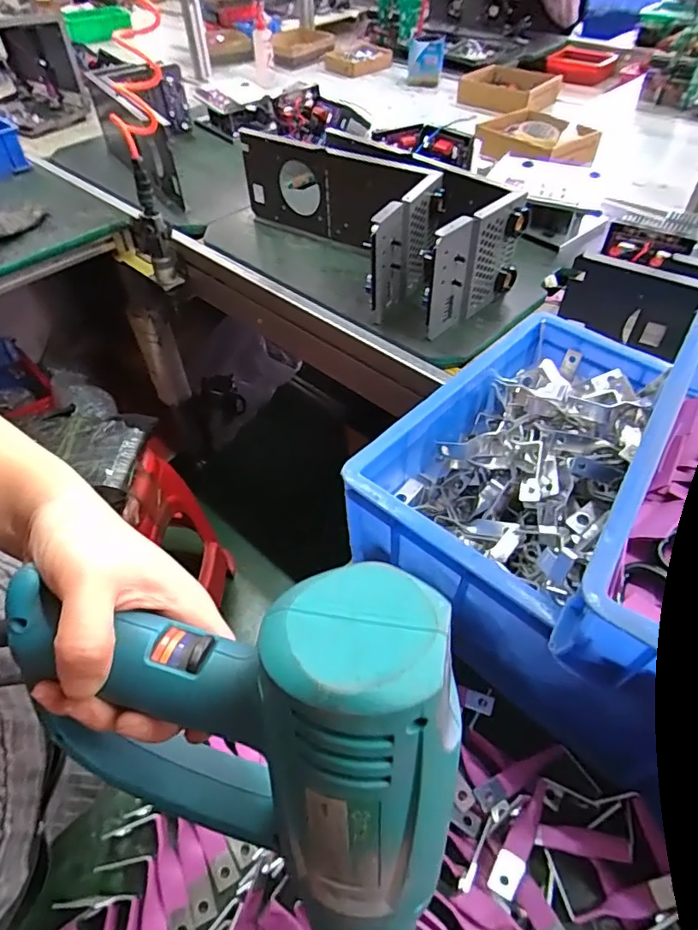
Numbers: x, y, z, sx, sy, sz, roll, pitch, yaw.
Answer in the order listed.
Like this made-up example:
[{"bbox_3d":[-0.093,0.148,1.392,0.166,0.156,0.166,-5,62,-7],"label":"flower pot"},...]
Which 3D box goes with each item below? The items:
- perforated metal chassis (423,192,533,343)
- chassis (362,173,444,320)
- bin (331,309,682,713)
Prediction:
[{"bbox_3d":[0.176,-0.272,0.739,0.168,0.155,0.035,-29,54,-22],"label":"perforated metal chassis"},{"bbox_3d":[0.079,-0.306,0.769,0.030,0.156,0.158,27,55,24],"label":"chassis"},{"bbox_3d":[0.163,0.013,0.484,0.196,0.125,0.297,32,57,27],"label":"bin"}]

